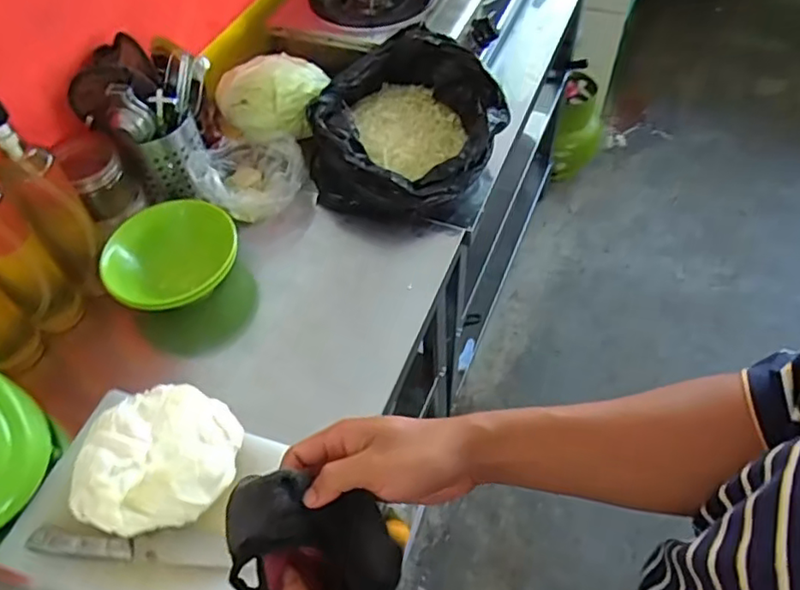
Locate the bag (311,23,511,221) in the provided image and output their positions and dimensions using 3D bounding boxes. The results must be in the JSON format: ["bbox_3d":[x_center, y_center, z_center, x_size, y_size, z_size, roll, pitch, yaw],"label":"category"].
[{"bbox_3d":[0.010,-0.250,0.893,0.260,0.144,0.245,11,54,12],"label":"bag"}]

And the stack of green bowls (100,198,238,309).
[{"bbox_3d":[-0.298,-0.050,0.804,0.161,0.065,0.153,3,71,-9],"label":"stack of green bowls"}]

